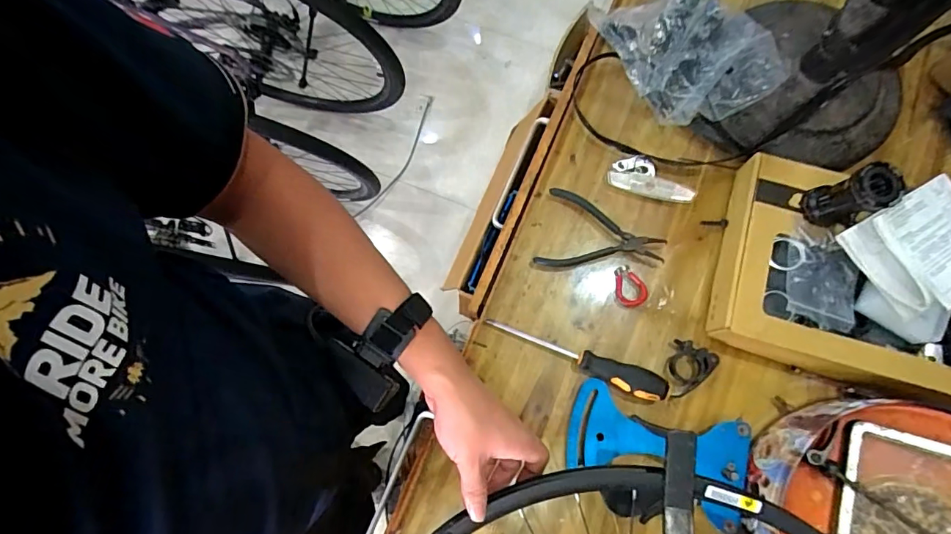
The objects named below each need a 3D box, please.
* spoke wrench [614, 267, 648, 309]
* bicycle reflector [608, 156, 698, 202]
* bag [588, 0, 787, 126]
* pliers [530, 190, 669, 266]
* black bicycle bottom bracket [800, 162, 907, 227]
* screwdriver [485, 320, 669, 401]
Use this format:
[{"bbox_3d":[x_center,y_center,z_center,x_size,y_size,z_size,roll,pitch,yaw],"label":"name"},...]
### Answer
[{"bbox_3d":[0.194,0.024,0.594,0.038,0.006,0.051,-6,77,1],"label":"spoke wrench"},{"bbox_3d":[0.233,-0.117,0.628,0.109,0.019,0.046,18,79,6],"label":"bicycle reflector"},{"bbox_3d":[0.284,-0.294,0.633,0.173,0.069,0.208,-18,77,-2],"label":"bag"},{"bbox_3d":[0.161,-0.033,0.606,0.153,0.020,0.100,17,79,6],"label":"pliers"},{"bbox_3d":[0.406,-0.076,0.519,0.044,0.083,0.050,-20,78,-3],"label":"black bicycle bottom bracket"},{"bbox_3d":[0.118,0.107,0.568,0.215,0.035,0.031,21,79,6],"label":"screwdriver"}]

